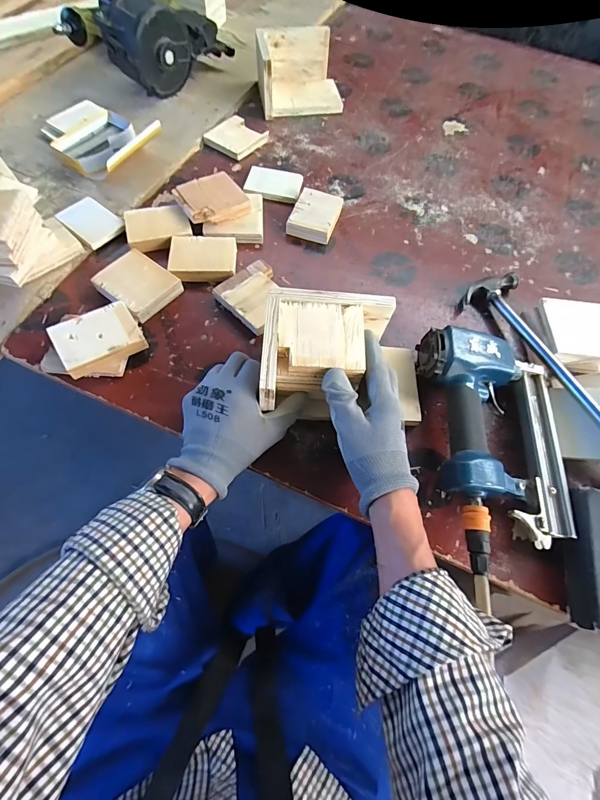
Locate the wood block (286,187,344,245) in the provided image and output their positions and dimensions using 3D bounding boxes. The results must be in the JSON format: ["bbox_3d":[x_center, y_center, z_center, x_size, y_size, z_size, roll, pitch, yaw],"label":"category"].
[{"bbox_3d":[0.025,-0.295,0.579,0.070,0.023,0.094,17,65,5],"label":"wood block"}]

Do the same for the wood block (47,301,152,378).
[{"bbox_3d":[-0.241,-0.075,0.433,0.091,0.016,0.069,-30,76,-19],"label":"wood block"}]

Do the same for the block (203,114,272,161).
[{"bbox_3d":[-0.115,-0.472,0.649,0.089,0.010,0.095,36,68,13],"label":"block"}]

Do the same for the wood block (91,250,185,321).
[{"bbox_3d":[-0.223,-0.157,0.496,0.096,0.029,0.079,34,68,12],"label":"wood block"}]

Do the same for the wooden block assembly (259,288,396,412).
[{"bbox_3d":[0.032,-0.053,0.399,0.139,0.059,0.120,1,65,-3],"label":"wooden block assembly"}]

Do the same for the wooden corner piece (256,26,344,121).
[{"bbox_3d":[-0.005,-0.638,0.705,0.165,0.094,0.126,-11,66,-8],"label":"wooden corner piece"}]

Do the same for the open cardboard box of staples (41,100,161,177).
[{"bbox_3d":[-0.340,-0.445,0.608,0.194,0.046,0.129,36,68,13],"label":"open cardboard box of staples"}]

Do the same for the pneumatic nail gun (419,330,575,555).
[{"bbox_3d":[0.219,0.036,0.413,0.174,0.065,0.221,12,65,3],"label":"pneumatic nail gun"}]

